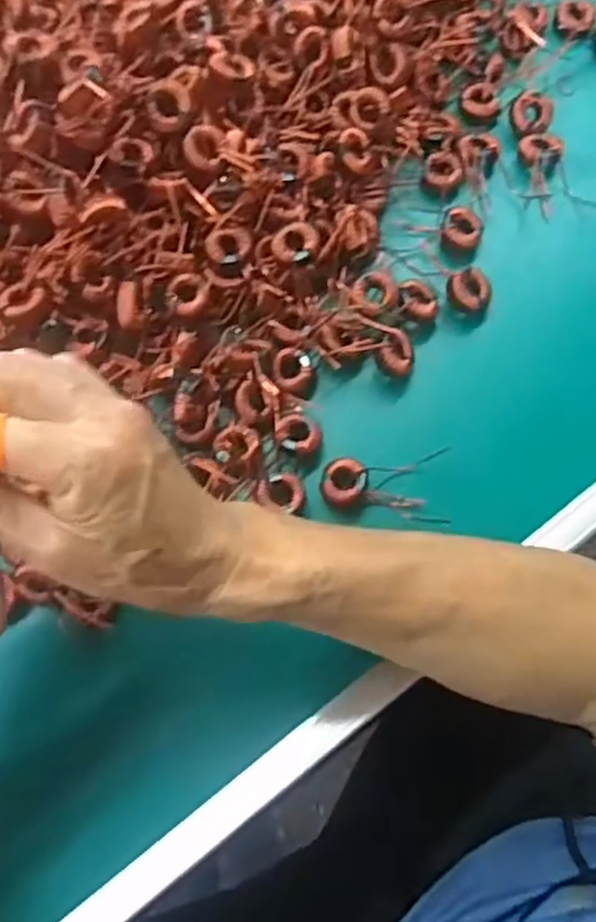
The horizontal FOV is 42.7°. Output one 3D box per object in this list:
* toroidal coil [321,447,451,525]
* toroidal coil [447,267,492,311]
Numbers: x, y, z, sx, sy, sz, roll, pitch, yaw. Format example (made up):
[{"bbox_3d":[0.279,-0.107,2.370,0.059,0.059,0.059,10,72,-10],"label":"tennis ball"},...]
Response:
[{"bbox_3d":[0.048,0.016,0.417,0.067,0.018,0.039,-3,71,0],"label":"toroidal coil"},{"bbox_3d":[0.102,-0.100,0.453,0.027,0.020,0.024,-17,72,-5],"label":"toroidal coil"}]

